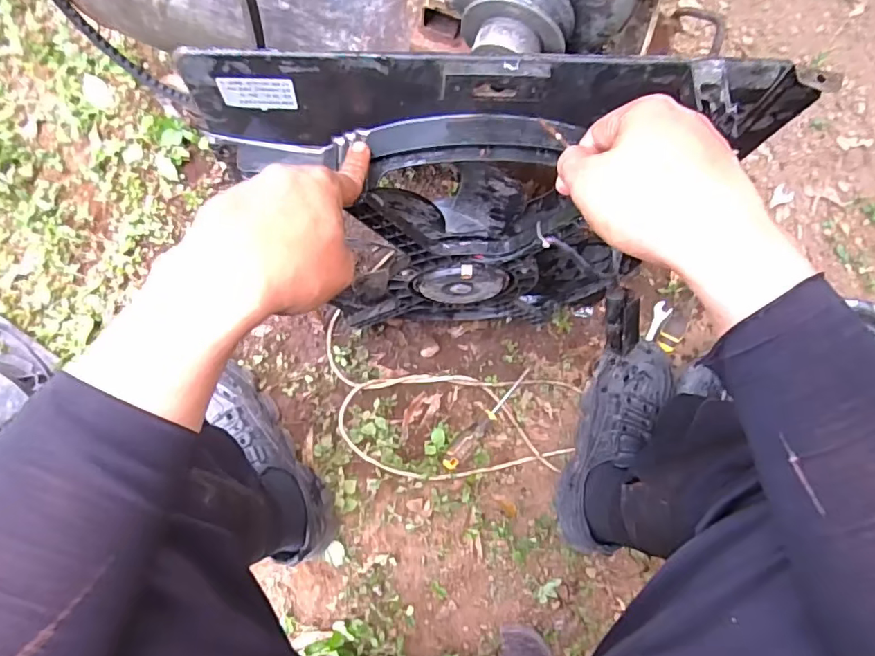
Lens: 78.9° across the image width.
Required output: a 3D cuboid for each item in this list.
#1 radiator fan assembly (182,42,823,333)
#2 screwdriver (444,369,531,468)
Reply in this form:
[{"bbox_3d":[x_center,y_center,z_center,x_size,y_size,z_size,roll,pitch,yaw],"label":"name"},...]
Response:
[{"bbox_3d":[0.036,-0.088,0.517,0.432,0.400,0.120,1,58,-4],"label":"radiator fan assembly"},{"bbox_3d":[0.075,0.131,0.760,0.023,0.023,0.182,45,85,2],"label":"screwdriver"}]

